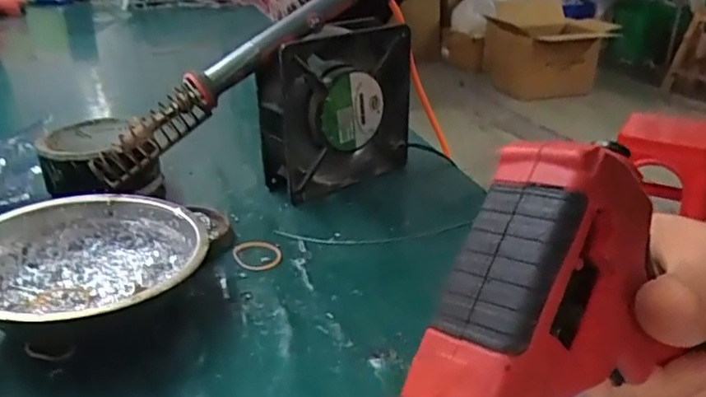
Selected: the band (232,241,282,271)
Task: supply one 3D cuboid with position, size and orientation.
[{"bbox_3d":[-0.061,0.036,0.385,0.029,0.004,0.038,-10,28,-22],"label":"band"}]

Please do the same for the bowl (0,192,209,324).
[{"bbox_3d":[-0.148,0.040,0.331,0.123,0.037,0.126,1,26,-1],"label":"bowl"}]

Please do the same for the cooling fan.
[{"bbox_3d":[-0.014,-0.066,0.463,0.117,0.123,0.042,-13,30,-28],"label":"cooling fan"}]

